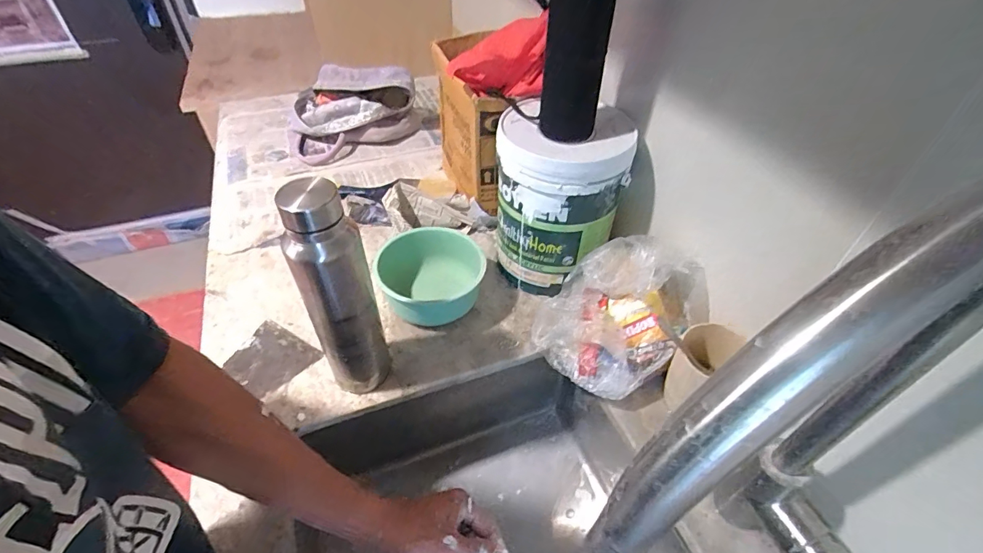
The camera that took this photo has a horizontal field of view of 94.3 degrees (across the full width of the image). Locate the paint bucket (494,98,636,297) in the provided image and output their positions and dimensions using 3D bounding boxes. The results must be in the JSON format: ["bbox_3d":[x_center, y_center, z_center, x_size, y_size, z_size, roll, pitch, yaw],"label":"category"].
[{"bbox_3d":[0.090,-0.109,0.649,0.168,0.220,0.166,9,45,6],"label":"paint bucket"}]

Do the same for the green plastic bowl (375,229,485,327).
[{"bbox_3d":[-0.095,0.004,0.646,0.142,0.074,0.139,1,45,-1],"label":"green plastic bowl"}]

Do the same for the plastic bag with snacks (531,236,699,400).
[{"bbox_3d":[0.153,0.042,0.557,0.155,0.145,0.160,32,52,26],"label":"plastic bag with snacks"}]

